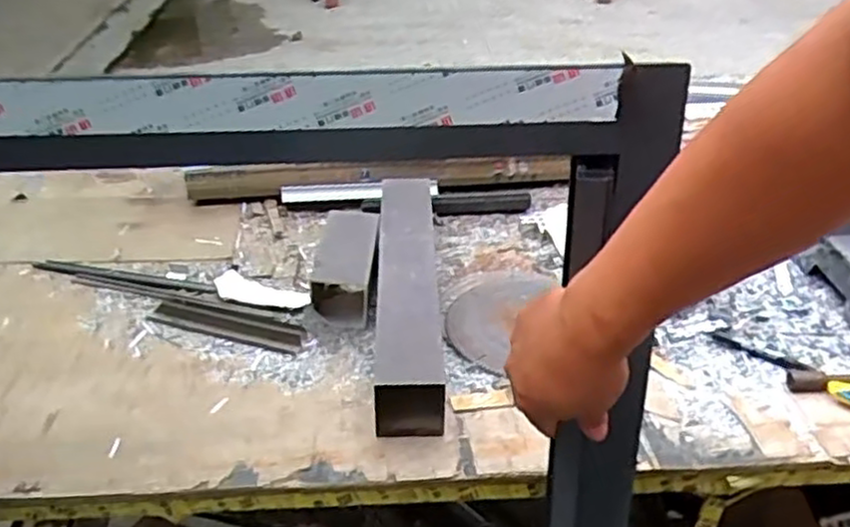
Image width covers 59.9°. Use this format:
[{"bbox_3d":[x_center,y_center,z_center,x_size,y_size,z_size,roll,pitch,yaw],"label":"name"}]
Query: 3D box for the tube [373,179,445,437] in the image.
[{"bbox_3d":[-0.027,0.038,1.045,0.085,0.087,0.493,-1,33,-1],"label":"tube"}]

